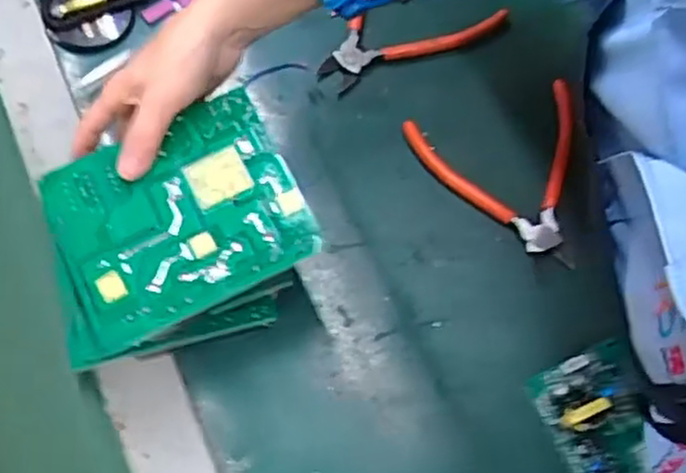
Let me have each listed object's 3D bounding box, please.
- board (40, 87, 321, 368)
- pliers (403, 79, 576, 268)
[{"bbox_3d":[-0.097,-0.010,0.413,0.140,0.008,0.113,-24,72,-7],"label":"board"},{"bbox_3d":[0.105,-0.055,0.530,0.120,0.010,0.142,5,69,3],"label":"pliers"}]

